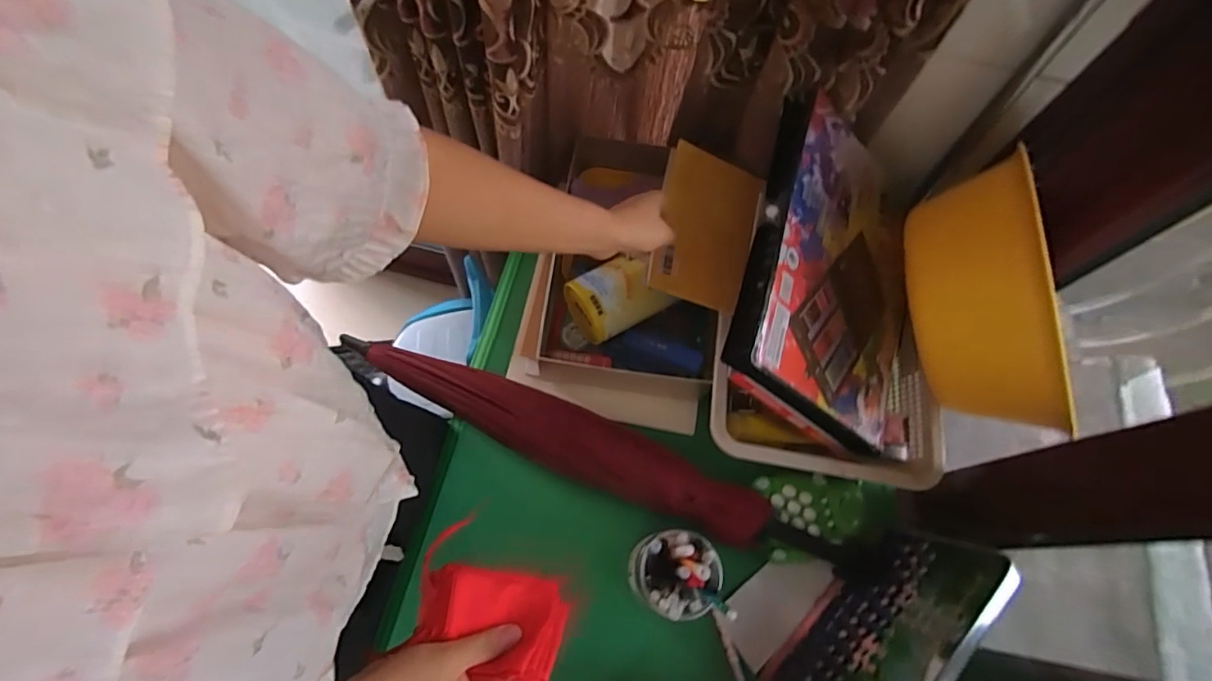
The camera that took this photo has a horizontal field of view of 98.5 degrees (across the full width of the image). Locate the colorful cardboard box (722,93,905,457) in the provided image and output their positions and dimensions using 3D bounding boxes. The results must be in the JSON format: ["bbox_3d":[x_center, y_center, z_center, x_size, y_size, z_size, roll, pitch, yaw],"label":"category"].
[{"bbox_3d":[0.260,-0.068,0.598,0.290,0.046,0.325,31,68,-32],"label":"colorful cardboard box"}]

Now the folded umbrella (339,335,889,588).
[{"bbox_3d":[-0.008,0.139,0.639,0.680,0.049,0.079,24,69,7],"label":"folded umbrella"}]

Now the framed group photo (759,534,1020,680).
[{"bbox_3d":[0.281,0.298,0.537,0.242,0.173,0.016,-40,95,-17],"label":"framed group photo"}]

